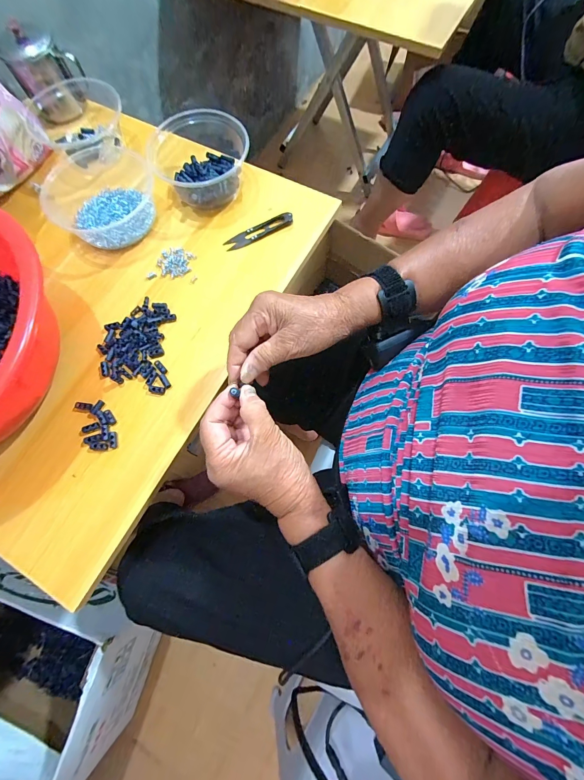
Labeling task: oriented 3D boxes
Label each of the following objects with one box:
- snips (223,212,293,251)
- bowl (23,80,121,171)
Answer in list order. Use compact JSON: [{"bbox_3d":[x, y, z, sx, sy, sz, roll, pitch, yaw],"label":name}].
[{"bbox_3d":[-0.046,-0.223,0.439,0.100,0.012,0.026,-26,71,-7],"label":"snips"},{"bbox_3d":[-0.327,-0.421,0.488,0.136,0.050,0.143,-22,71,-5],"label":"bowl"}]

